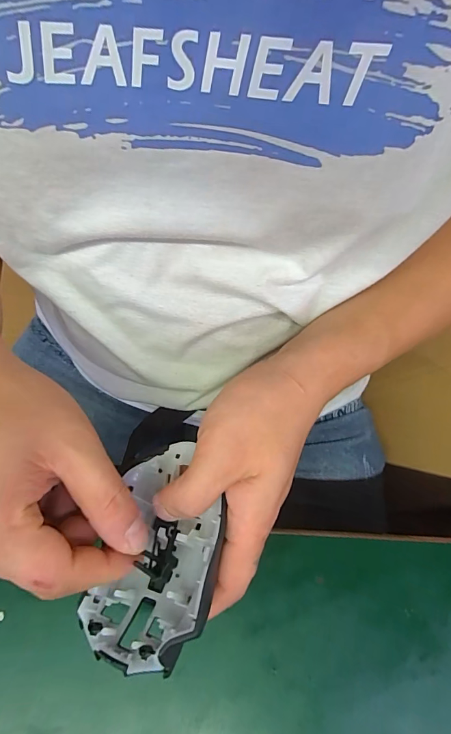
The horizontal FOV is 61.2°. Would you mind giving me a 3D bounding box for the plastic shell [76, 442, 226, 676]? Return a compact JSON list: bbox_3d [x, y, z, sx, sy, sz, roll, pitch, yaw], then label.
[{"bbox_3d":[-0.037,0.102,0.221,0.065,0.041,0.116,9,63,4],"label":"plastic shell"}]

